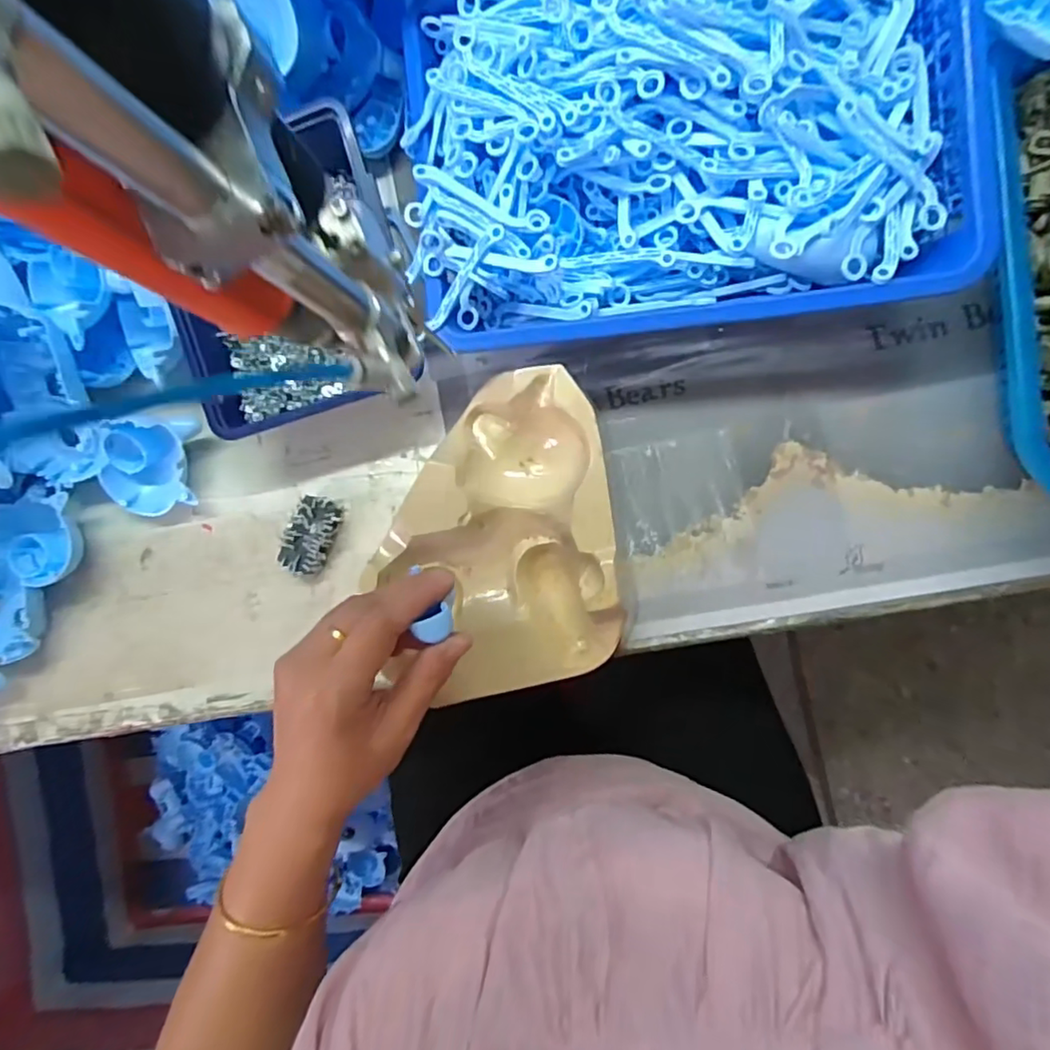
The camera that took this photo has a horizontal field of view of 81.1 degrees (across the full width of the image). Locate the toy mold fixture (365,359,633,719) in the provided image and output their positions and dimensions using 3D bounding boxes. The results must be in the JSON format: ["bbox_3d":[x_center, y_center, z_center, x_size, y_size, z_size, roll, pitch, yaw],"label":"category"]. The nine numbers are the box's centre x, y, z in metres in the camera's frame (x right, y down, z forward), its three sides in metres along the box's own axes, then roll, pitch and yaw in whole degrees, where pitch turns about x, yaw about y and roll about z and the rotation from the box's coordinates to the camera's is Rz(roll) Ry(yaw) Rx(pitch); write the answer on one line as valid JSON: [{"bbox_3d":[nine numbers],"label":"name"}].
[{"bbox_3d":[-0.019,0.008,0.374,0.143,0.043,0.185,-7,89,9],"label":"toy mold fixture"}]

